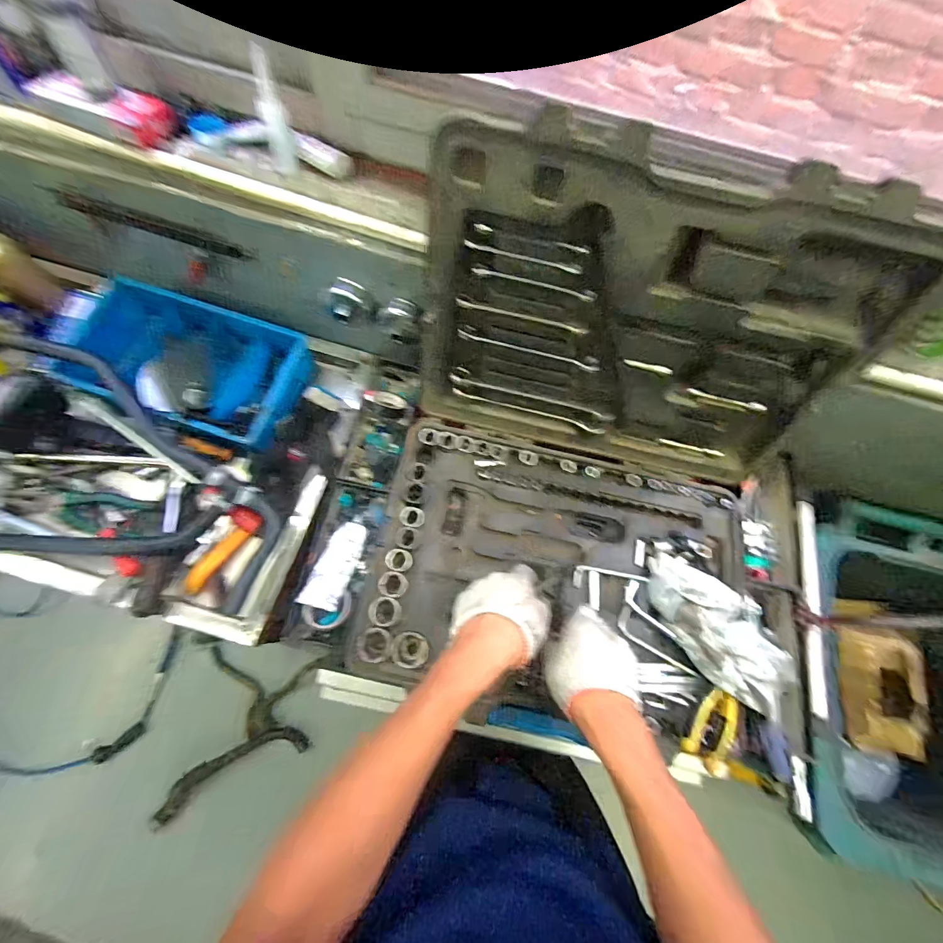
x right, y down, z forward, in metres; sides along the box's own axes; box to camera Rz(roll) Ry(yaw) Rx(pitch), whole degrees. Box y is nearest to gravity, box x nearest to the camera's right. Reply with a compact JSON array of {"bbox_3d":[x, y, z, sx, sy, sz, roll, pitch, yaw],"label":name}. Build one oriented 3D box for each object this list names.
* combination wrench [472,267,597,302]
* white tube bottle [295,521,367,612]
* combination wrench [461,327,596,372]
[{"bbox_3d":[0.071,-0.211,0.459,0.138,0.014,0.006,14,69,0],"label":"combination wrench"},{"bbox_3d":[-0.175,0.120,0.535,0.045,0.033,0.116,16,66,5],"label":"white tube bottle"},{"bbox_3d":[0.074,-0.157,0.521,0.181,0.025,0.011,14,66,4],"label":"combination wrench"}]

